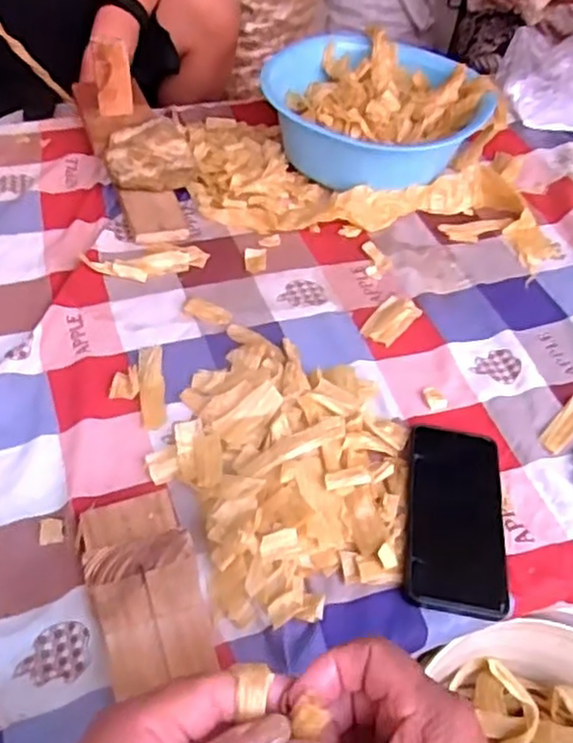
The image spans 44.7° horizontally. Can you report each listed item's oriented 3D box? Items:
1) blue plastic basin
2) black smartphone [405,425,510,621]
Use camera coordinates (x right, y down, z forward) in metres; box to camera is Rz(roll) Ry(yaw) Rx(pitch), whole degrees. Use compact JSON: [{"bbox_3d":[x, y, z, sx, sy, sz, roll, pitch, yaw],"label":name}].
[{"bbox_3d":[0.110,-0.321,0.893,0.254,0.117,0.254,3,48,-3],"label":"blue plastic basin"},{"bbox_3d":[0.138,0.114,0.565,0.079,0.013,0.161,8,48,2],"label":"black smartphone"}]

